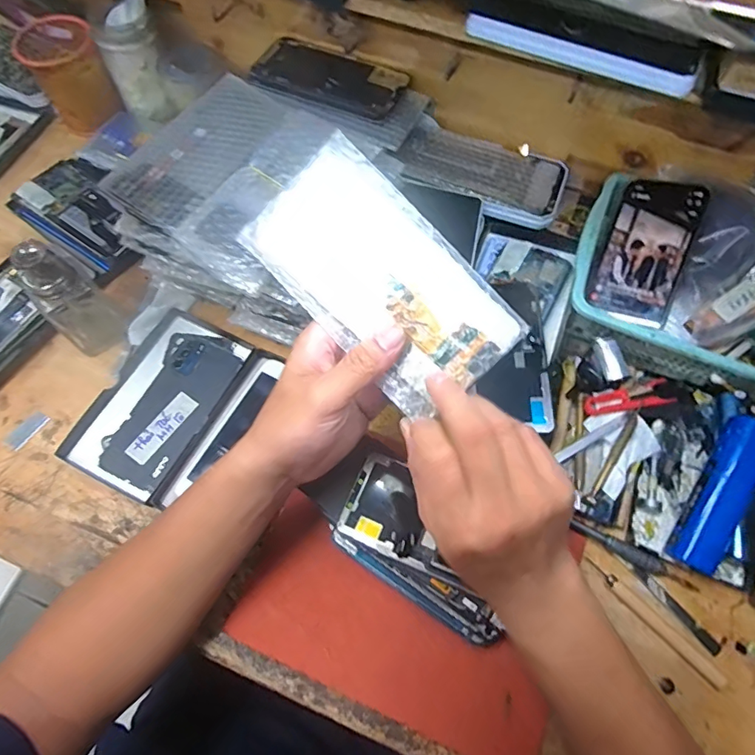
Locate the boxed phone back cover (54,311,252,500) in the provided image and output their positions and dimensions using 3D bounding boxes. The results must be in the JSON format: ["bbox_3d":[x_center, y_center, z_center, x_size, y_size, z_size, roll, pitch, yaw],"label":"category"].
[{"bbox_3d":[-0.209,0.021,0.474,0.108,0.018,0.181,24,68,10],"label":"boxed phone back cover"}]

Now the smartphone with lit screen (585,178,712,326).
[{"bbox_3d":[0.257,-0.121,0.465,0.072,0.006,0.133,20,98,30],"label":"smartphone with lit screen"}]

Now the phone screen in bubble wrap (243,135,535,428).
[{"bbox_3d":[0.003,-0.059,0.300,0.090,0.005,0.166,-44,90,9],"label":"phone screen in bubble wrap"}]

